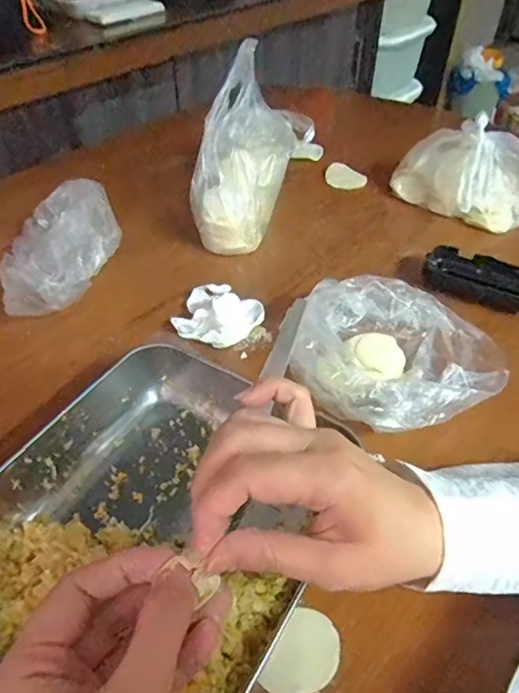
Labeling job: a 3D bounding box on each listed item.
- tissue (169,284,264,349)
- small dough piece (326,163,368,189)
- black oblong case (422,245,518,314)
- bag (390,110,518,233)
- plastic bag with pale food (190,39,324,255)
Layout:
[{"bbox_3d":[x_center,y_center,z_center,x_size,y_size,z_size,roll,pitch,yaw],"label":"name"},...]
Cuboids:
[{"bbox_3d":[-0.042,-0.036,0.479,0.075,0.031,0.074,-32,53,-28],"label":"tissue"},{"bbox_3d":[0.111,-0.225,0.695,0.046,0.005,0.061,-29,52,-26],"label":"small dough piece"},{"bbox_3d":[0.222,-0.066,0.527,0.112,0.036,0.035,25,50,23],"label":"black oblong case"},{"bbox_3d":[0.244,-0.208,0.619,0.090,0.094,0.151,-27,51,-25],"label":"bag"},{"bbox_3d":[-0.002,-0.215,0.578,0.081,0.161,0.204,17,47,16],"label":"plastic bag with pale food"}]

